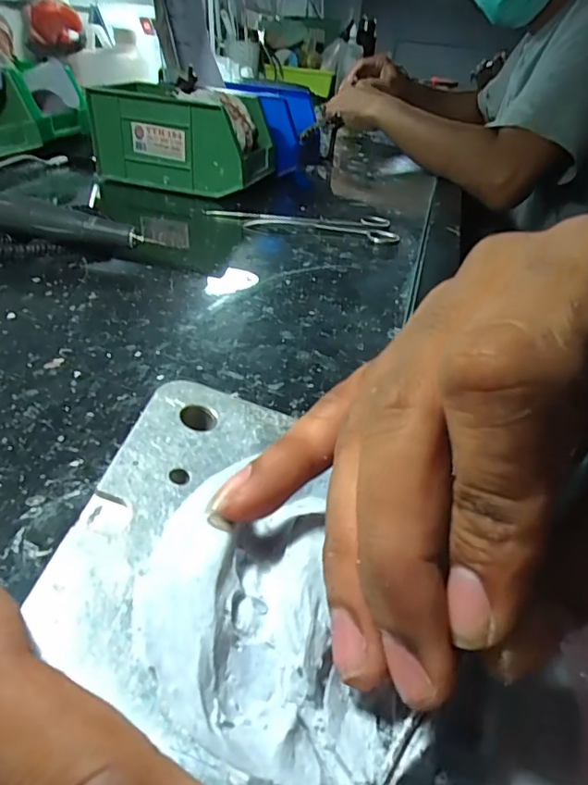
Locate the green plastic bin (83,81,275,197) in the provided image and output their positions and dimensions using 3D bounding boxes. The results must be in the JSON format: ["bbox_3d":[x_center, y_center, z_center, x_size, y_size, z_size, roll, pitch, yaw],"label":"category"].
[{"bbox_3d":[-0.113,-0.268,0.551,0.171,0.084,0.097,14,36,12],"label":"green plastic bin"}]

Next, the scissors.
[{"bbox_3d":[0.008,-0.157,0.478,0.172,0.007,0.059,7,35,3],"label":"scissors"}]

